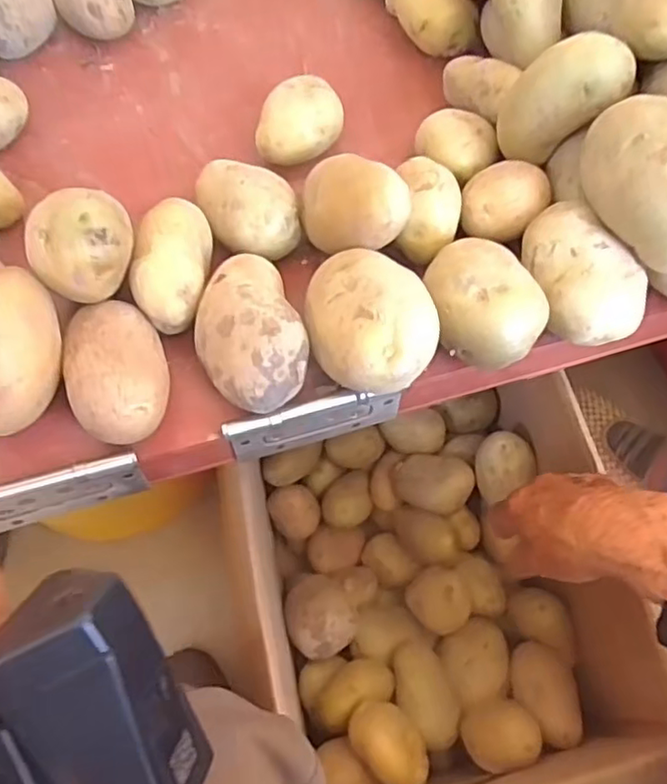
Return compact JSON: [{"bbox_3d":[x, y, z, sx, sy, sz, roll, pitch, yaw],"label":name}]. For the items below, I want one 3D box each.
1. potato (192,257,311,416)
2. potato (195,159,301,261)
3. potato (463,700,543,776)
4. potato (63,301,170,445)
[{"bbox_3d":[-0.045,-0.030,0.336,0.052,0.050,0.087,-18,65,-8],"label":"potato"},{"bbox_3d":[-0.050,-0.106,0.376,0.048,0.044,0.069,-21,65,-9],"label":"potato"},{"bbox_3d":[0.127,0.262,0.481,0.048,0.051,0.046,0,64,1],"label":"potato"},{"bbox_3d":[-0.110,-0.008,0.330,0.046,0.046,0.072,-20,65,-9],"label":"potato"}]

